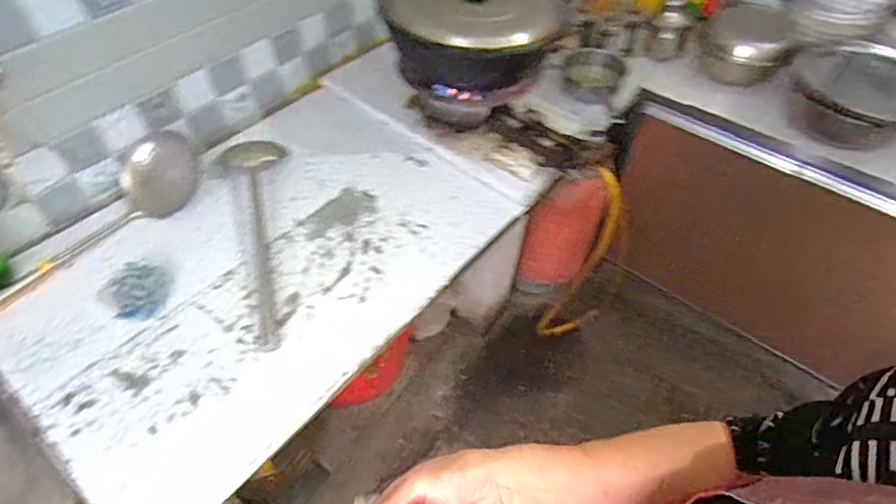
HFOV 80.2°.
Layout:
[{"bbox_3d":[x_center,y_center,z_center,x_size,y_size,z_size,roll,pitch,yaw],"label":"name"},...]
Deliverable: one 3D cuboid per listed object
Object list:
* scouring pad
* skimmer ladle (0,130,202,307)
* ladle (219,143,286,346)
[{"bbox_3d":[-0.514,0.054,0.876,0.110,0.045,0.106,32,55,25],"label":"scouring pad"},{"bbox_3d":[-0.633,-0.080,0.943,0.117,0.104,0.444,32,56,25],"label":"skimmer ladle"},{"bbox_3d":[-0.329,-0.045,0.937,0.112,0.060,0.457,-12,49,-11],"label":"ladle"}]

